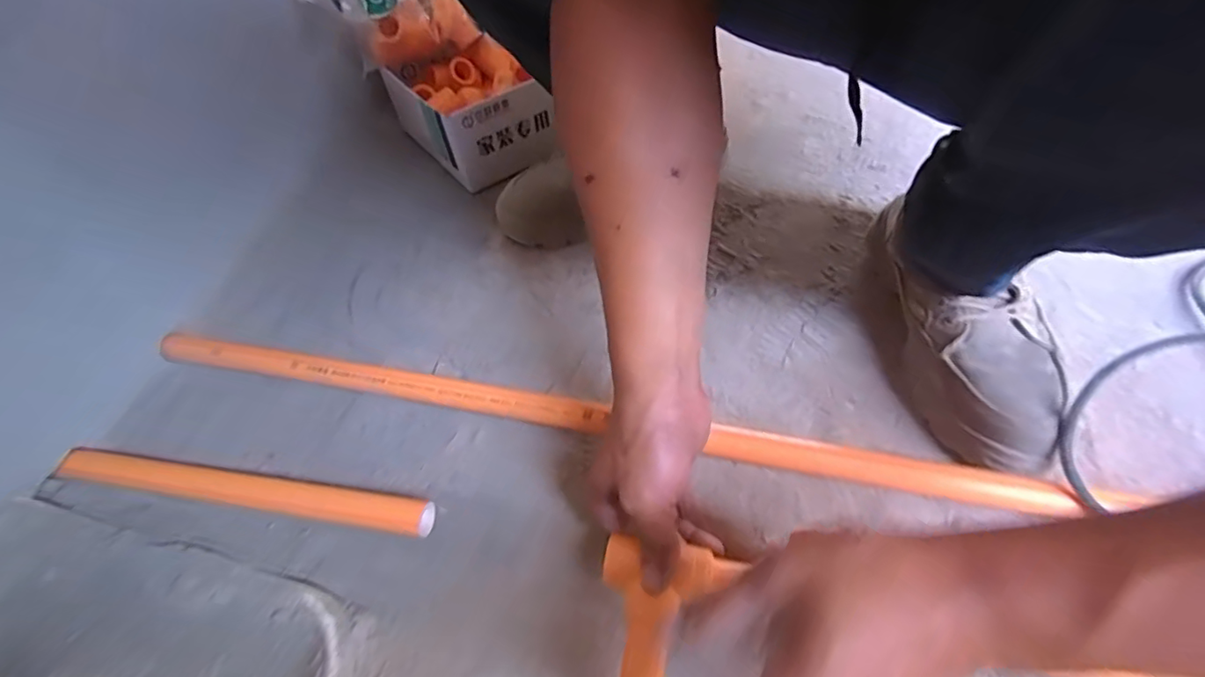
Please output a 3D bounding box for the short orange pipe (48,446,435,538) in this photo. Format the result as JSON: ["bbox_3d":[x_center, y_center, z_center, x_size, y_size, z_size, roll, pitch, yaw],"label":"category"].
[{"bbox_3d":[-0.282,0.119,0.438,0.317,0.026,0.030,6,54,9],"label":"short orange pipe"}]

